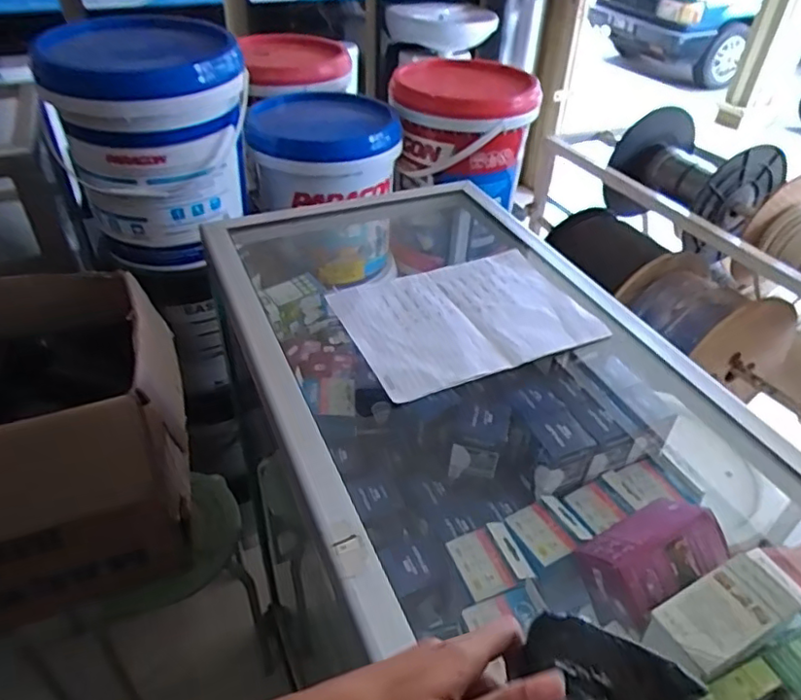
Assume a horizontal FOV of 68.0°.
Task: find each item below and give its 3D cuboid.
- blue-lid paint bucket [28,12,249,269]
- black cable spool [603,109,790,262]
[{"bbox_3d":[-0.421,-0.349,1.035,0.274,0.336,0.270,-19,44,-24],"label":"blue-lid paint bucket"},{"bbox_3d":[0.732,-0.428,1.555,0.295,0.283,0.329,-10,41,-15],"label":"black cable spool"}]

